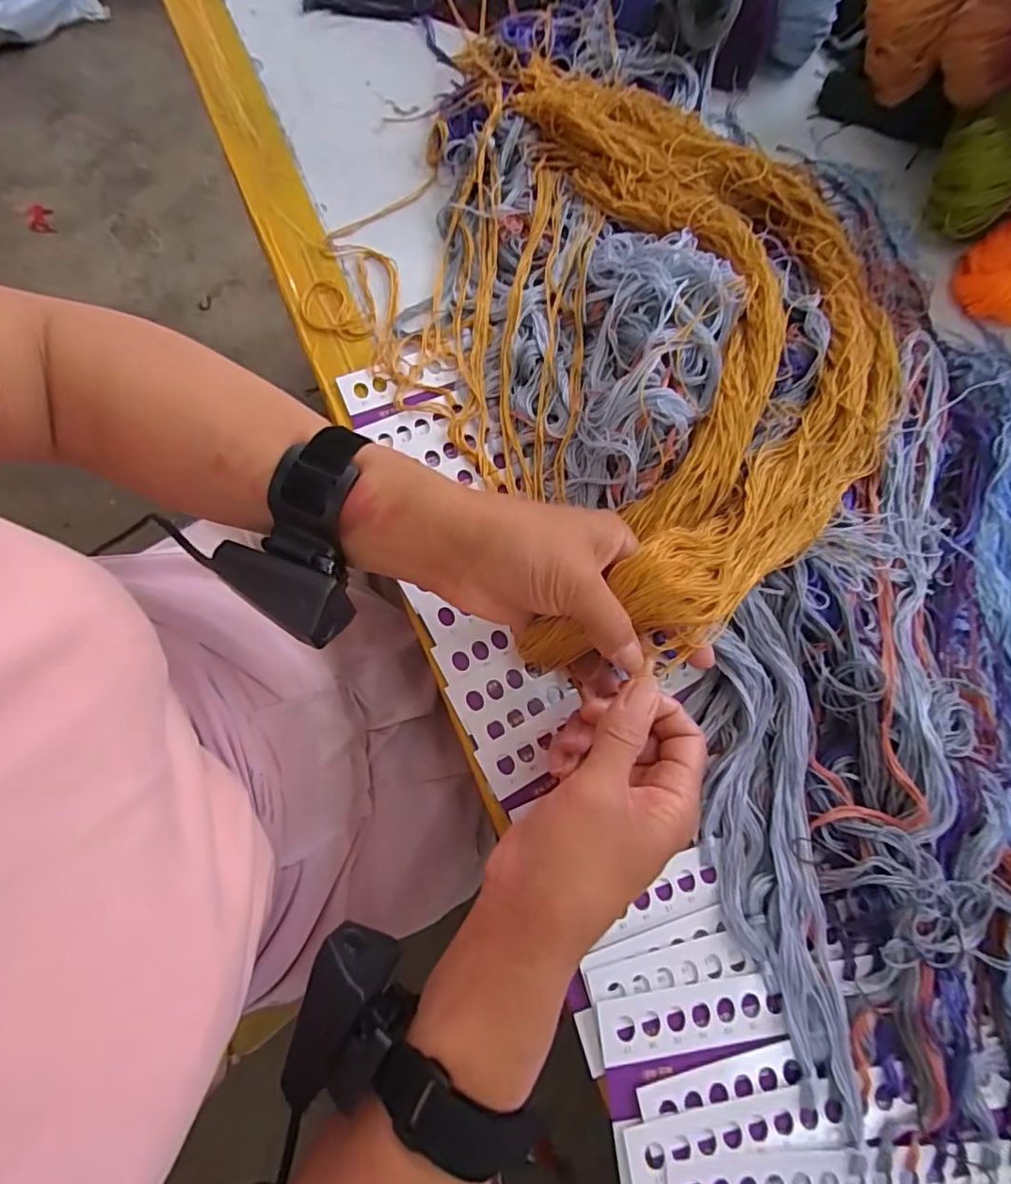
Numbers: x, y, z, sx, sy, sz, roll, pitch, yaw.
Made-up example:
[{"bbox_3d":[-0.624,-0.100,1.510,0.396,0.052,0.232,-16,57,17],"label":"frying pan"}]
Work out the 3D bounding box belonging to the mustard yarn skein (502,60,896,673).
[{"bbox_3d":[0.124,-0.165,0.363,0.244,0.058,0.427,5,71,0],"label":"mustard yarn skein"}]

